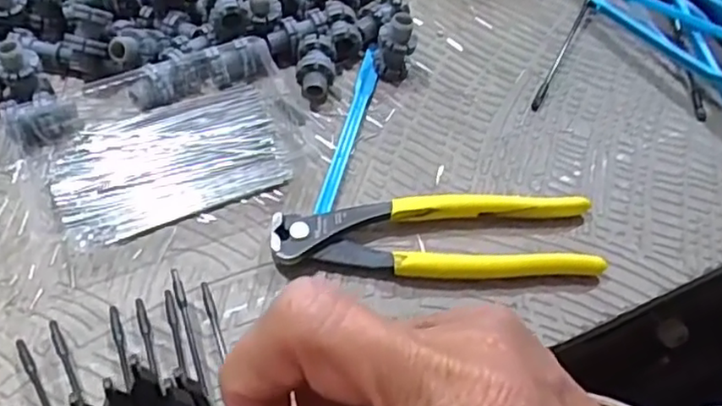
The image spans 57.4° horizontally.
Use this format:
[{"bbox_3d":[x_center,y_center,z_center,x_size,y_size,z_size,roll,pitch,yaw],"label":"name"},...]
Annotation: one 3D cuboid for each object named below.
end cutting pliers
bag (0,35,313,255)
[{"bbox_3d":[0.037,0.018,0.337,0.162,0.014,0.042,-2,57,-3],"label":"end cutting pliers"},{"bbox_3d":[-0.110,-0.040,0.375,0.152,0.018,0.109,-21,64,-15],"label":"bag"}]

